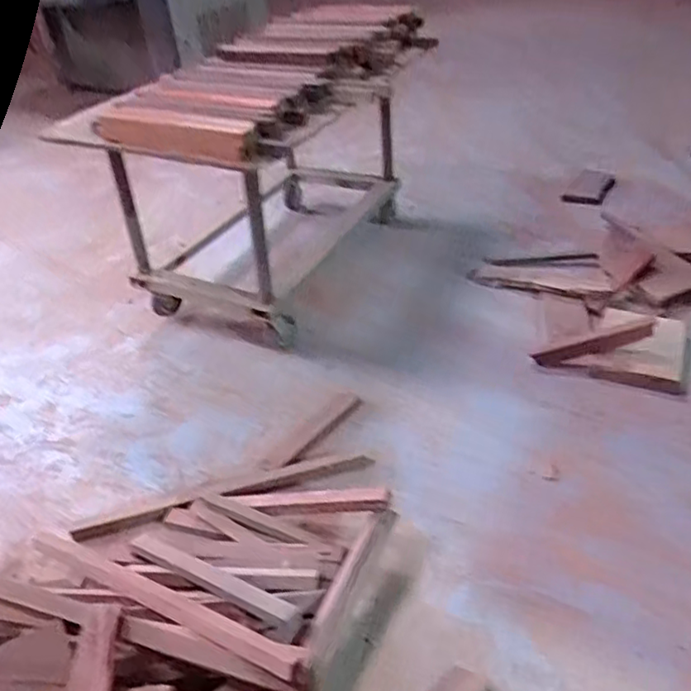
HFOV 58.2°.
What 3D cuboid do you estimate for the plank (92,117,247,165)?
[{"bbox_3d":[-0.436,-0.515,1.560,0.448,0.119,0.029,14,66,17],"label":"plank"}]

